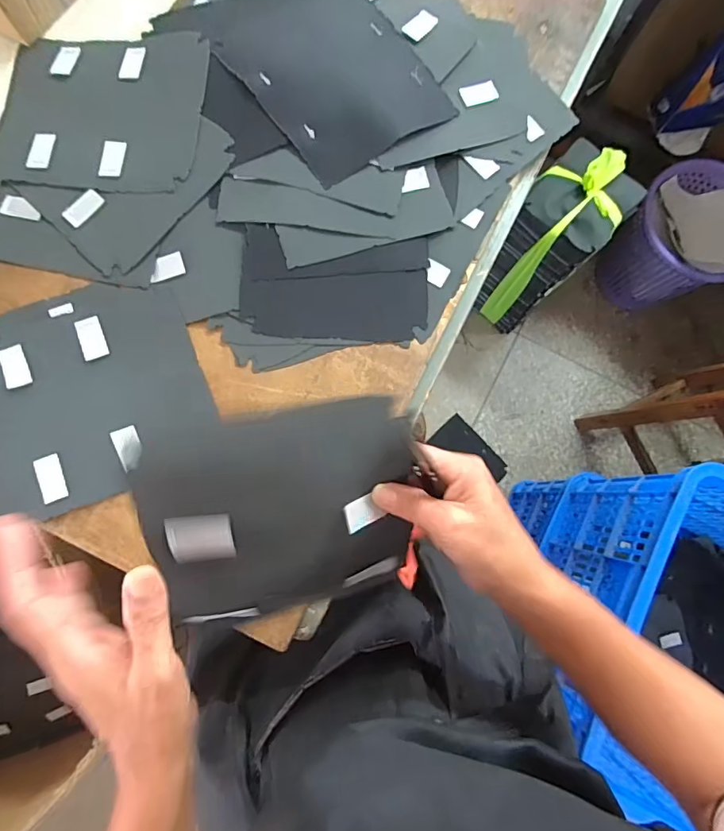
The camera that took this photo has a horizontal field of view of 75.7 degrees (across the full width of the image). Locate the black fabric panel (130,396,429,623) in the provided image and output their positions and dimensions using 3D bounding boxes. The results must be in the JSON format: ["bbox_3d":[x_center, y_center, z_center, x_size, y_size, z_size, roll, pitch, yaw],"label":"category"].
[{"bbox_3d":[-0.044,0.067,0.293,0.157,0.025,0.145,-11,113,-5],"label":"black fabric panel"}]

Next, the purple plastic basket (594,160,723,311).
[{"bbox_3d":[0.756,-0.406,1.146,0.272,0.279,0.282,-42,85,-8],"label":"purple plastic basket"}]

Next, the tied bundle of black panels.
[{"bbox_3d":[0.405,-0.371,1.035,0.165,0.396,0.211,39,82,4],"label":"tied bundle of black panels"}]

